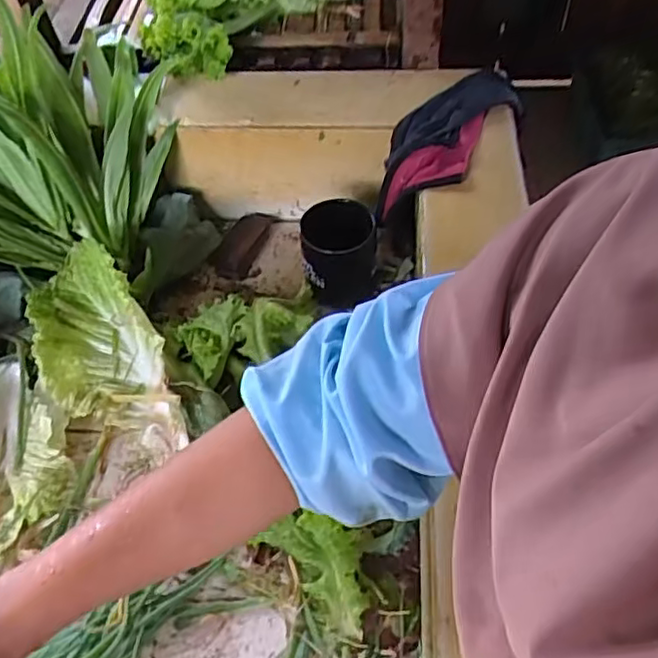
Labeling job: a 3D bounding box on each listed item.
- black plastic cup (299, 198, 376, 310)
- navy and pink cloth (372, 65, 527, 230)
[{"bbox_3d":[0.011,-0.086,0.742,0.078,0.098,0.082,-2,51,2],"label":"black plastic cup"},{"bbox_3d":[0.134,-0.202,0.724,0.106,0.090,0.211,32,72,25],"label":"navy and pink cloth"}]

